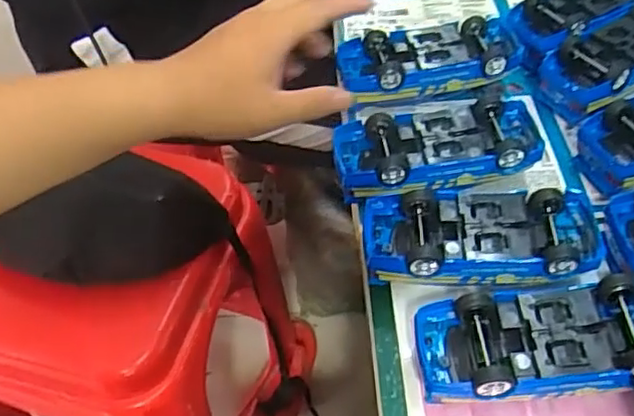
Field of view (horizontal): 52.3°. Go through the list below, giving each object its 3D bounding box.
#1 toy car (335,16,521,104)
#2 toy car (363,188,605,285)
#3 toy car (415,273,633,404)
[{"bbox_3d":[0.086,-0.106,0.494,0.132,0.049,0.056,-10,51,-7],"label":"toy car"},{"bbox_3d":[0.097,0.021,0.384,0.138,0.038,0.061,1,50,2],"label":"toy car"},{"bbox_3d":[0.123,0.074,0.341,0.132,0.048,0.053,-4,50,-2],"label":"toy car"}]

